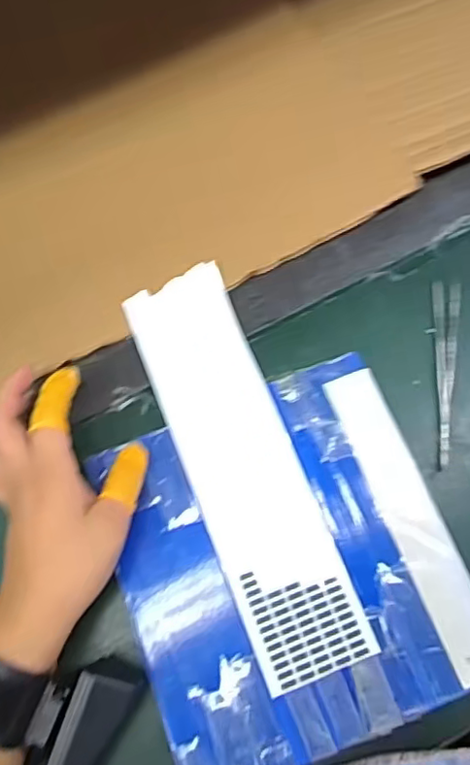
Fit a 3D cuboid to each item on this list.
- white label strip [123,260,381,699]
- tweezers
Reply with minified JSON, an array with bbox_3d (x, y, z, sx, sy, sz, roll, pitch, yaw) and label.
[{"bbox_3d":[0.004,0.048,0.376,0.067,0.004,0.257,-21,73,-4],"label":"white label strip"},{"bbox_3d":[0.136,-0.008,0.391,0.017,0.009,0.125,6,70,3],"label":"tweezers"}]

